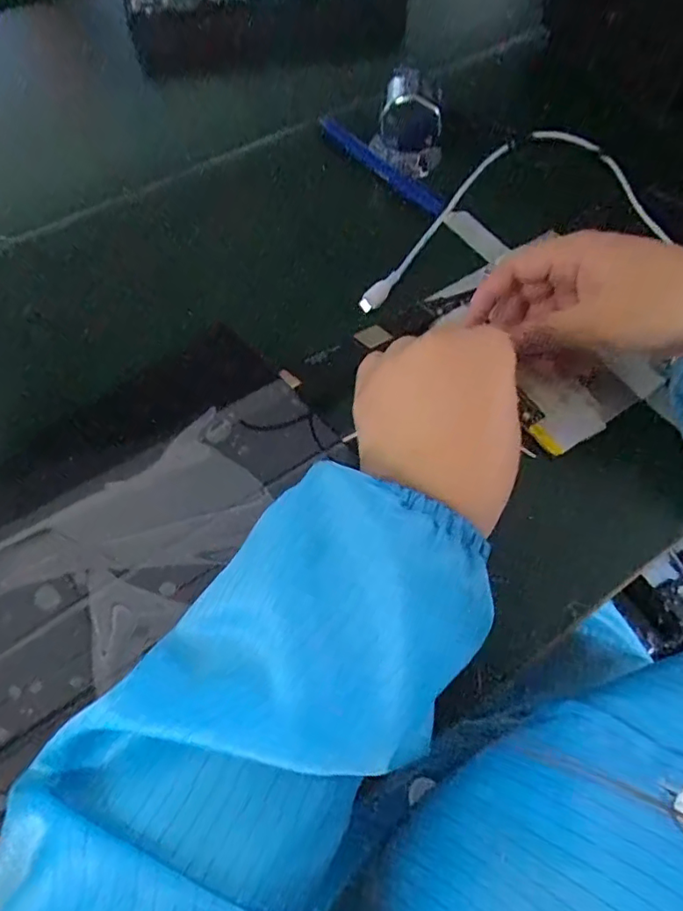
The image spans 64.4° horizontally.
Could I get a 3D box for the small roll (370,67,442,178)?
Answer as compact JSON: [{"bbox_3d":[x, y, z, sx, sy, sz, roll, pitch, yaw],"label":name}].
[{"bbox_3d":[0.050,-0.241,0.391,0.052,0.061,0.027,31,68,11],"label":"small roll"}]

